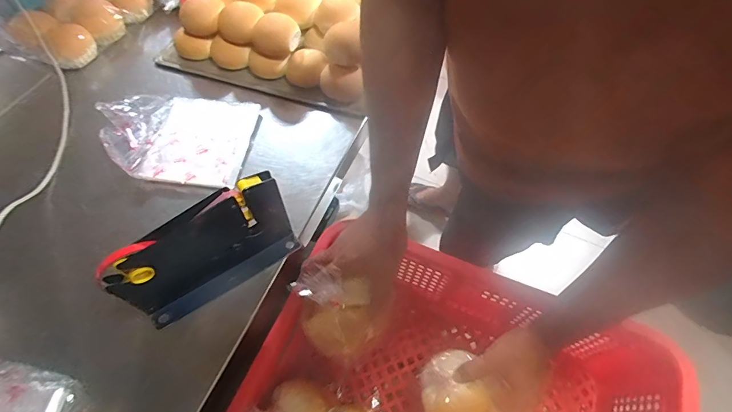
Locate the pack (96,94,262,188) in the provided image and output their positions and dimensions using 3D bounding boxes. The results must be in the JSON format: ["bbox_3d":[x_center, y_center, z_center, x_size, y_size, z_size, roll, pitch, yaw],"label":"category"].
[{"bbox_3d":[-0.328,-0.130,0.637,0.254,0.056,0.184,6,59,2],"label":"pack"}]

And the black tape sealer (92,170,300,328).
[{"bbox_3d":[-0.198,0.058,0.477,0.214,0.143,0.045,-31,64,-18],"label":"black tape sealer"}]

